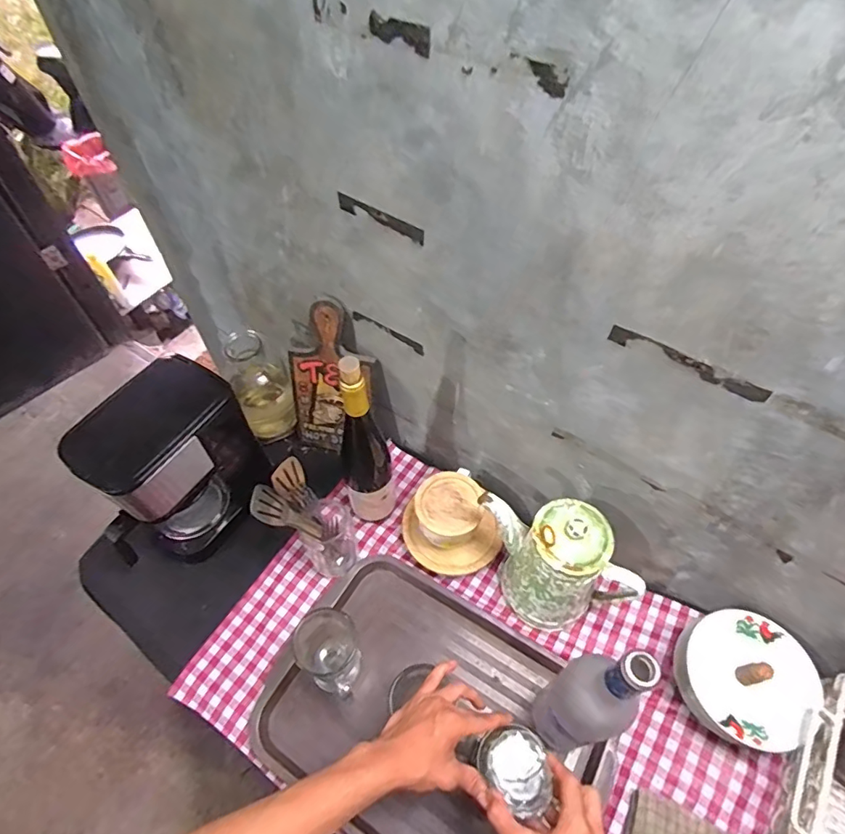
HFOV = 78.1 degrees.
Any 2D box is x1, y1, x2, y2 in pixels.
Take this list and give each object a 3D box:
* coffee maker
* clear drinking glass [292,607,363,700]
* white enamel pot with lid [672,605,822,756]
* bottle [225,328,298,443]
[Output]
[{"bbox_3d":[-0.346,0.073,0.739,0.134,0.239,0.244,30,60,20],"label":"coffee maker"},{"bbox_3d":[-0.115,0.306,0.671,0.076,0.112,0.082,0,55,0],"label":"clear drinking glass"},{"bbox_3d":[0.387,0.315,0.628,0.138,0.089,0.145,0,55,0],"label":"white enamel pot with lid"},{"bbox_3d":[-0.278,-0.050,0.888,0.093,0.192,0.096,-26,58,-17],"label":"bottle"}]

